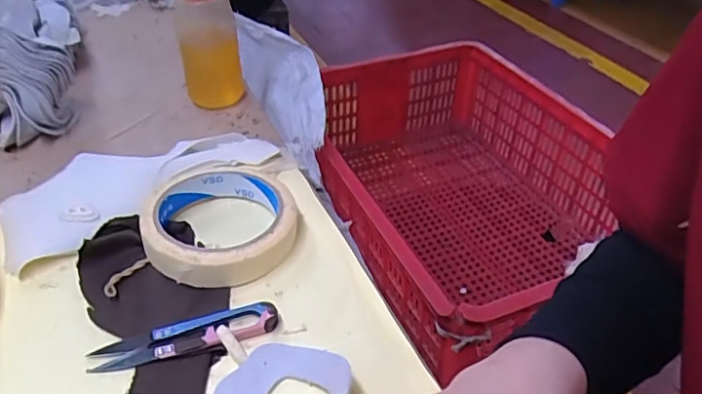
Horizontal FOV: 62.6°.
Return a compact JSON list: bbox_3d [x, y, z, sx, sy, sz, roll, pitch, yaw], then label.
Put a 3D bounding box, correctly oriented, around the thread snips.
[{"bbox_3d":[-0.091,0.076,0.321,0.099,0.009,0.020,-10,38,-16],"label":"thread snips"}]

